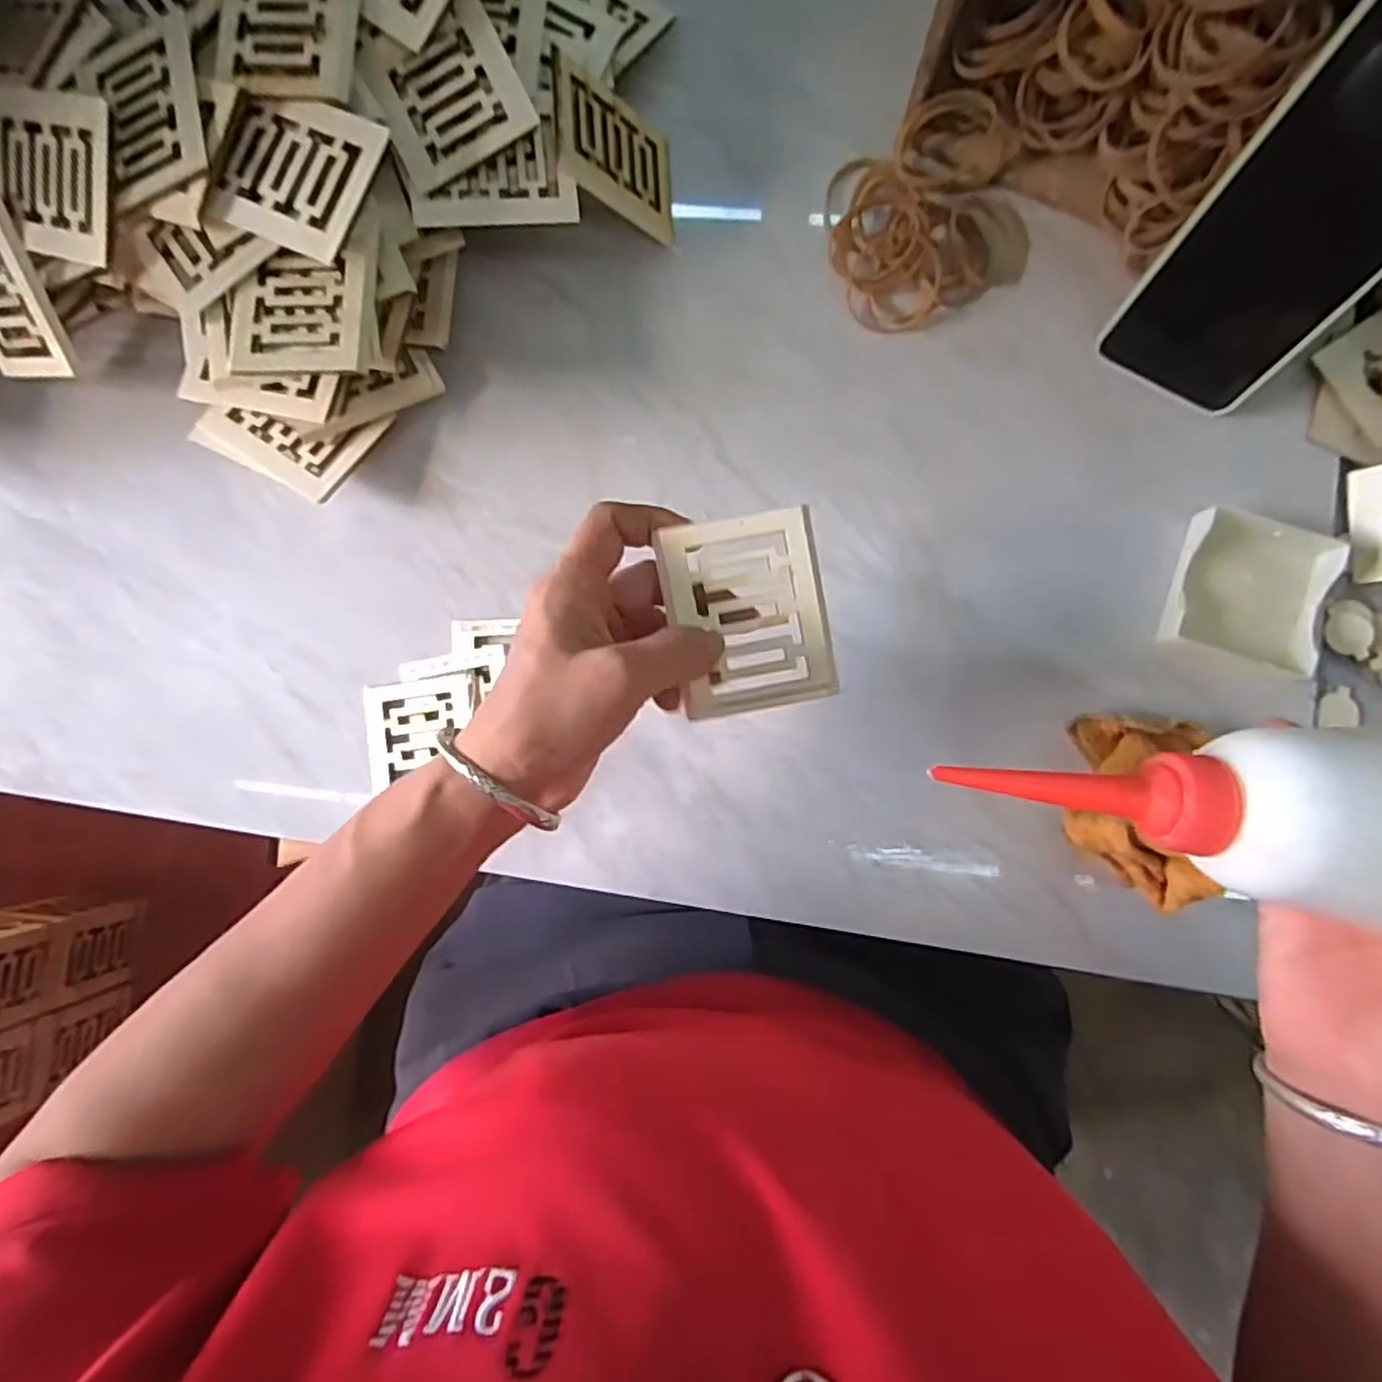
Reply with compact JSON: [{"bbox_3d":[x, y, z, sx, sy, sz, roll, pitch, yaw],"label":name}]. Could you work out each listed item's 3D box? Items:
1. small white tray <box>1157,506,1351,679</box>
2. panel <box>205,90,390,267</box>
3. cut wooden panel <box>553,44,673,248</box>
[{"bbox_3d":[0.295,-0.053,0.376,0.075,0.014,0.075,17,87,4],"label":"small white tray"},{"bbox_3d":[-0.180,-0.235,0.325,0.063,0.006,0.065,19,89,2],"label":"panel"},{"bbox_3d":[-0.039,-0.286,0.379,0.005,0.080,0.061,-5,87,40],"label":"cut wooden panel"}]

